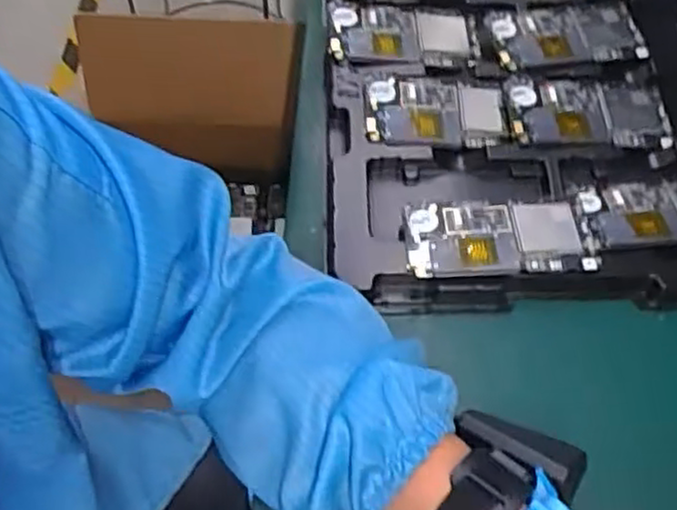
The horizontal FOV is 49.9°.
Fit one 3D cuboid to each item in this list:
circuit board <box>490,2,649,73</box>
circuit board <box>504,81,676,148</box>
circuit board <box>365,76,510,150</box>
[{"bbox_3d":[0.187,-0.180,0.593,0.119,0.004,0.063,-5,64,-5],"label":"circuit board"},{"bbox_3d":[0.191,-0.109,0.554,0.121,0.006,0.061,0,64,-2],"label":"circuit board"},{"bbox_3d":[0.073,-0.109,0.553,0.102,0.006,0.065,-1,64,-3],"label":"circuit board"}]

